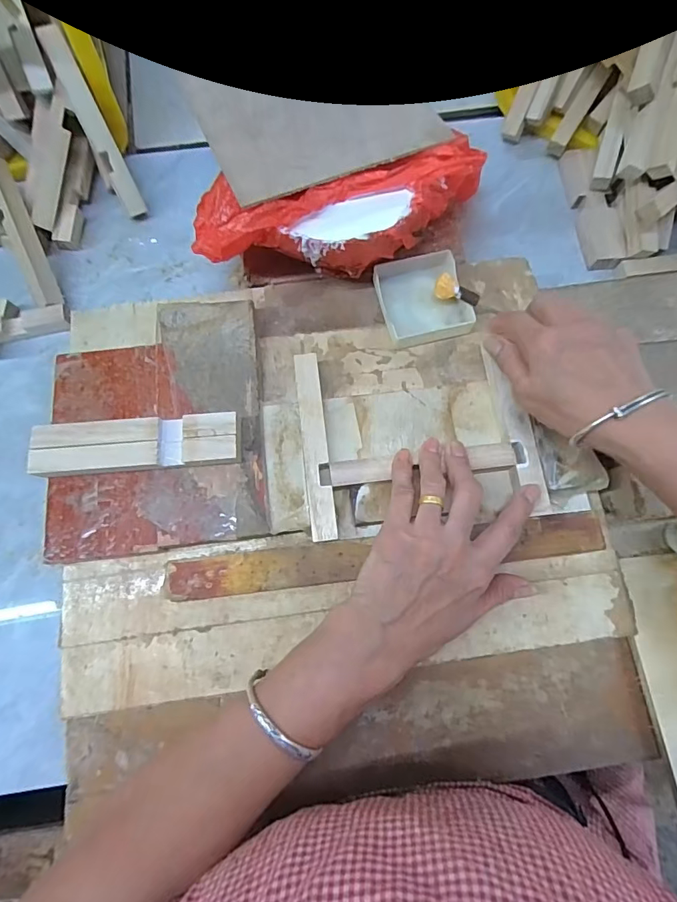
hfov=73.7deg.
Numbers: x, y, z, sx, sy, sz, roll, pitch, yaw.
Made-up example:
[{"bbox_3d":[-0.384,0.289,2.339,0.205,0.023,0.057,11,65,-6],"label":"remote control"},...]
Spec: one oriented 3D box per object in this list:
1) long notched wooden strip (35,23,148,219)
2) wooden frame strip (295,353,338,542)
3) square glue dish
[{"bbox_3d":[-0.232,-0.307,0.434,0.022,0.014,0.150,-26,120,-7],"label":"long notched wooden strip"},{"bbox_3d":[-0.018,-0.006,0.346,0.019,0.005,0.146,-6,74,-4],"label":"wooden frame strip"},{"bbox_3d":[0.074,-0.132,0.394,0.073,0.019,0.082,-13,74,-3],"label":"square glue dish"}]

